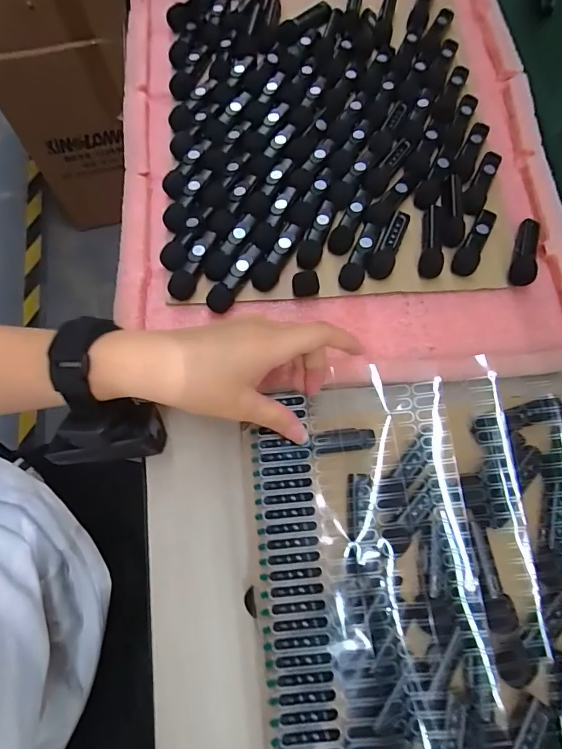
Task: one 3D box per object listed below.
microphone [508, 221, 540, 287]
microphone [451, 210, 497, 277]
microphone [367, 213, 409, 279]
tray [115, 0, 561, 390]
[{"bbox_3d":[0.202,-0.101,0.349,0.019,0.011,0.062,16,73,4],"label":"microphone"},{"bbox_3d":[0.162,-0.110,0.349,0.020,0.018,0.064,28,74,8],"label":"microphone"},{"bbox_3d":[0.091,-0.107,0.350,0.021,0.015,0.062,26,74,7],"label":"microphone"},{"bbox_3d":[0.047,-0.230,0.387,0.368,0.032,0.489,-4,71,-2],"label":"tray"}]

